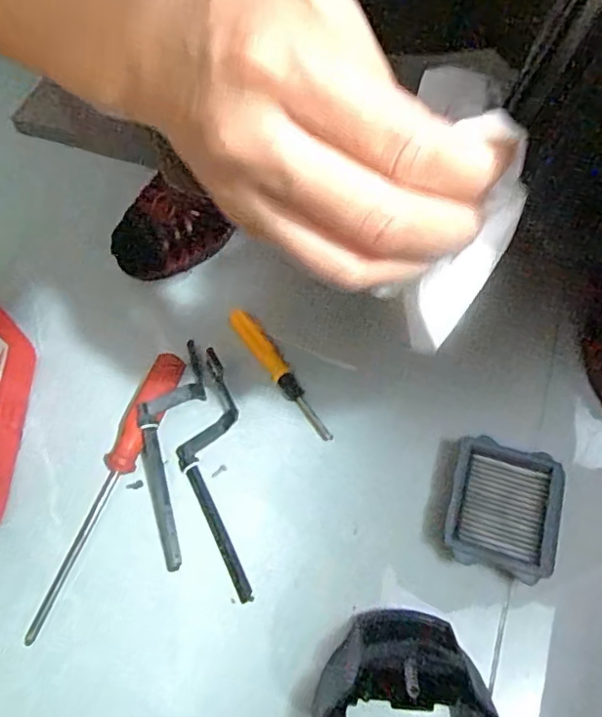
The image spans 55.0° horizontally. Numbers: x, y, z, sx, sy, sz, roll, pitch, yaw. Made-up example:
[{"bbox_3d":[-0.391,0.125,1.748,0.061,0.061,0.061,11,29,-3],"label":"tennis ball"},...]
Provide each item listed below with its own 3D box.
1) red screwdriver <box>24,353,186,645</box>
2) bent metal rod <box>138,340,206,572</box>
[{"bbox_3d":[-0.141,0.091,0.420,0.024,0.025,0.214,20,65,13],"label":"red screwdriver"},{"bbox_3d":[-0.100,0.062,0.428,0.041,0.027,0.170,3,63,5],"label":"bent metal rod"}]

